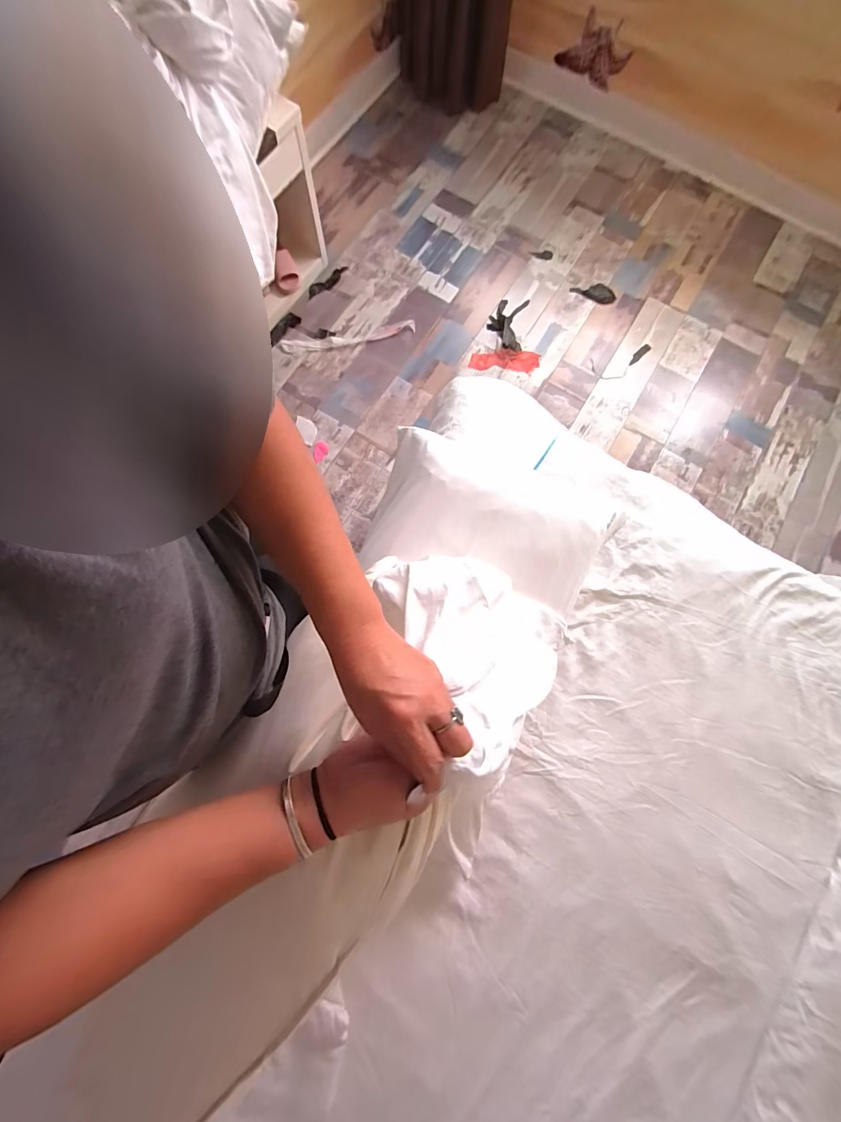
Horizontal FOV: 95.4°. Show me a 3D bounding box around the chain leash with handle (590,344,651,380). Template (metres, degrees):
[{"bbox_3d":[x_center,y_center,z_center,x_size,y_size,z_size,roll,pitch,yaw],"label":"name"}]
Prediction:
[{"bbox_3d":[0.809,-0.782,1.521,0.280,0.018,0.105,-19,77,-6],"label":"chain leash with handle"}]

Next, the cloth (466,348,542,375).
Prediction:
[{"bbox_3d":[0.324,-0.775,1.478,0.259,0.030,0.094,8,78,0],"label":"cloth"}]

